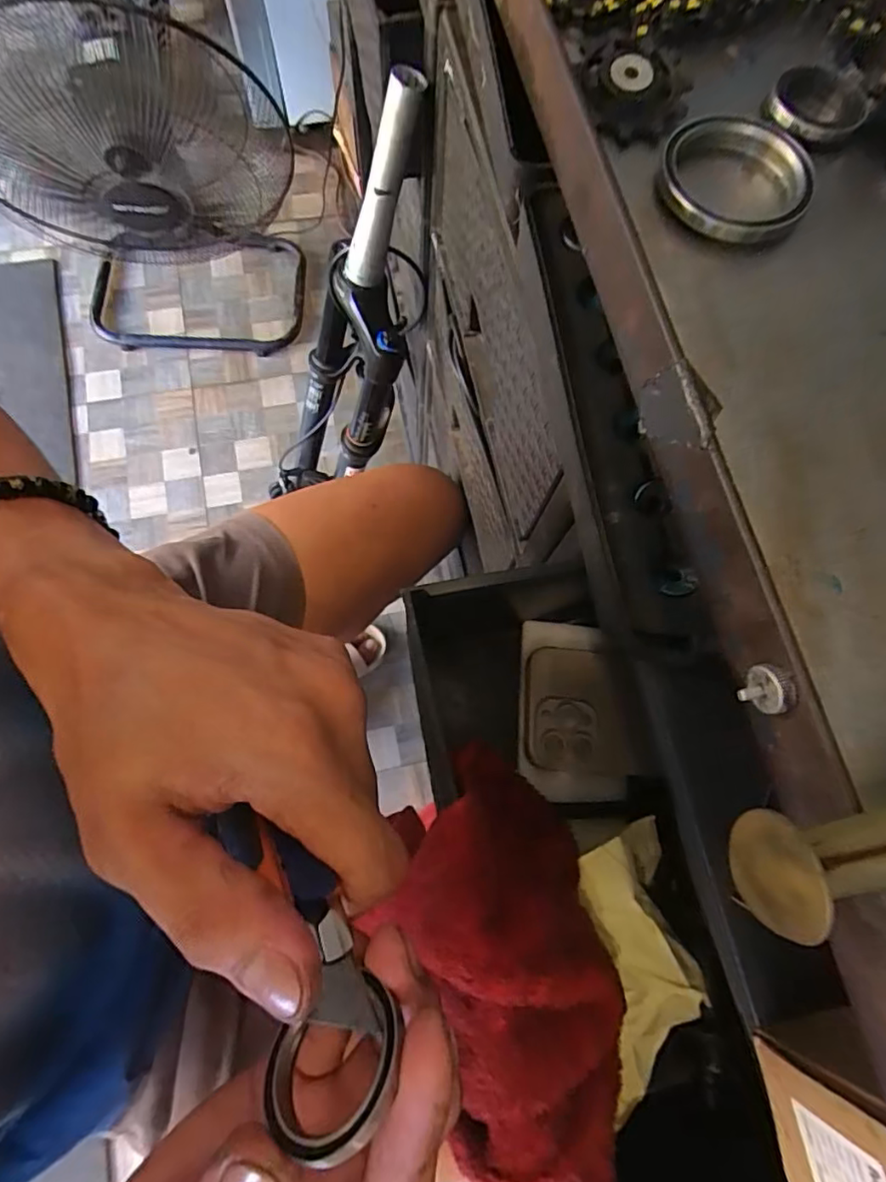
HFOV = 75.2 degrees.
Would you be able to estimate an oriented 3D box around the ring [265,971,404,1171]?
[{"bbox_3d":[-0.027,0.121,0.146,0.035,0.032,0.004,-32,121,-9],"label":"ring"}]

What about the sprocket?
[{"bbox_3d":[0.067,-0.176,0.203,0.038,0.012,0.041,16,74,1],"label":"sprocket"}]

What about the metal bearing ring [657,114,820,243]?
[{"bbox_3d":[0.097,-0.136,0.191,0.048,0.012,0.039,16,74,1],"label":"metal bearing ring"}]

